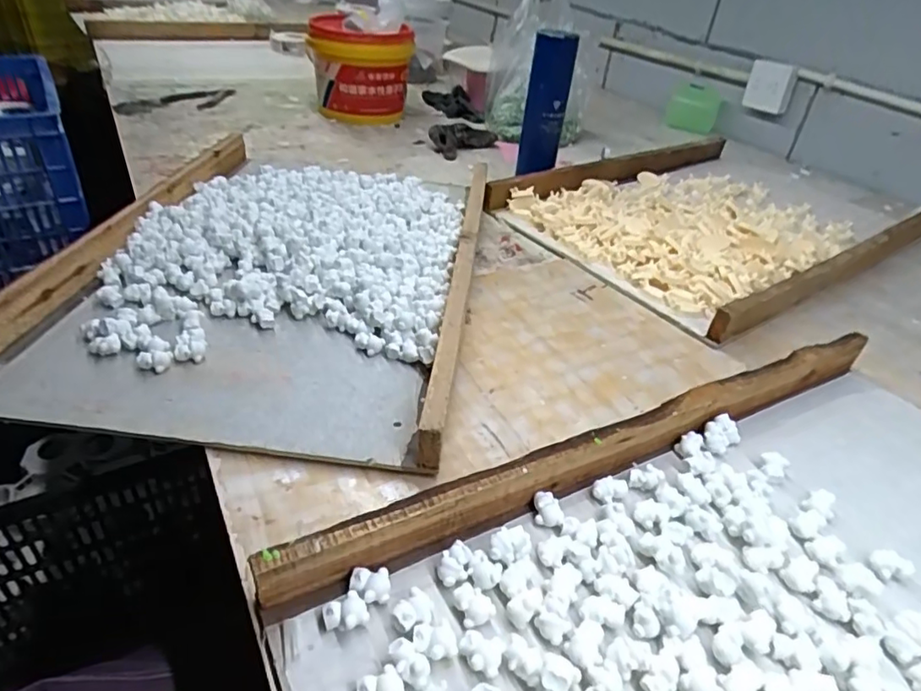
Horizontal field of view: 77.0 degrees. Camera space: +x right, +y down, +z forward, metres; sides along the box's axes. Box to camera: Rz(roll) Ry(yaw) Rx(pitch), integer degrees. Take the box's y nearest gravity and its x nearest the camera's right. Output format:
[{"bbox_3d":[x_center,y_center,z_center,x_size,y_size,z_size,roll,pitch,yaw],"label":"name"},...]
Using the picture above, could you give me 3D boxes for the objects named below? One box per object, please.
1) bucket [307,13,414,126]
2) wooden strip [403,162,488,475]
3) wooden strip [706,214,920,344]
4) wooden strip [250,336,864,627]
[{"bbox_3d":[-0.192,-0.519,1.102,0.195,0.156,0.209,0,37,-9],"label":"bucket"},{"bbox_3d":[0.004,-0.098,0.657,0.024,0.052,0.587,8,37,2],"label":"wooden strip"},{"bbox_3d":[0.503,-0.105,0.755,0.583,0.046,0.020,-20,44,-31],"label":"wooden strip"},{"bbox_3d":[0.138,0.077,0.455,0.576,0.048,0.022,-14,42,-26],"label":"wooden strip"}]

